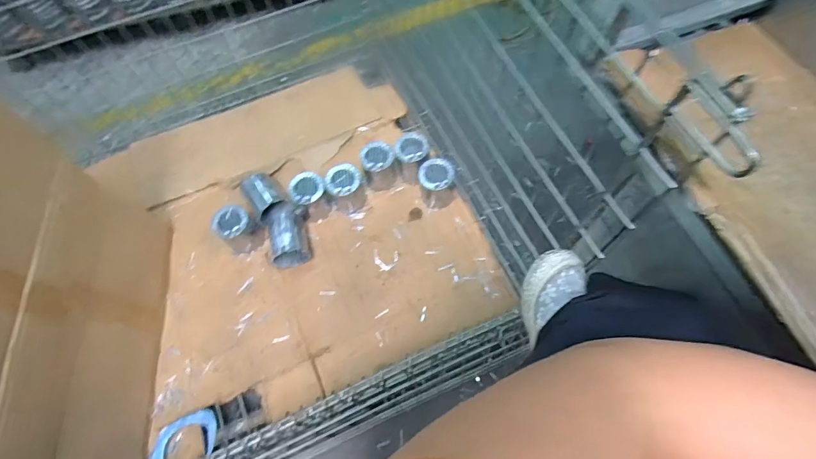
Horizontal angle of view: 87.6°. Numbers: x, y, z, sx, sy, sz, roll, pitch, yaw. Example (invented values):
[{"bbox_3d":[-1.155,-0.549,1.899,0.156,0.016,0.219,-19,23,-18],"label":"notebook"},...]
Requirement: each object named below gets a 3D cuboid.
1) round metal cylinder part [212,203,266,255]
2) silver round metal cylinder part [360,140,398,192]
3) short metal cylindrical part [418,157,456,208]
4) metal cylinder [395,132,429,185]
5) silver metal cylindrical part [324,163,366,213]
[{"bbox_3d":[-0.422,0.000,1.062,0.098,0.134,0.073,-26,68,-9],"label":"round metal cylinder part"},{"bbox_3d":[-0.074,-0.169,1.132,0.092,0.119,0.096,-1,66,2],"label":"silver round metal cylinder part"},{"bbox_3d":[0.075,-0.120,1.098,0.089,0.114,0.093,-1,66,2],"label":"short metal cylindrical part"},{"bbox_3d":[0.013,-0.188,1.132,0.080,0.129,0.085,-1,66,2],"label":"metal cylinder"},{"bbox_3d":[-0.159,-0.109,1.101,0.089,0.130,0.088,-1,66,2],"label":"silver metal cylindrical part"}]

